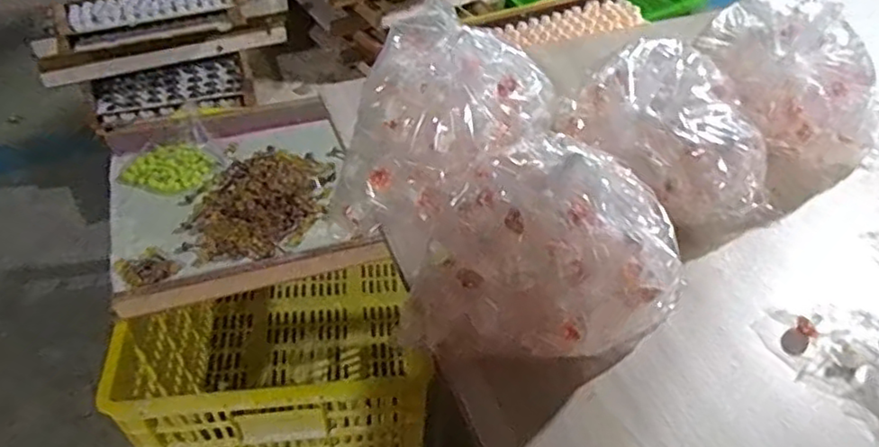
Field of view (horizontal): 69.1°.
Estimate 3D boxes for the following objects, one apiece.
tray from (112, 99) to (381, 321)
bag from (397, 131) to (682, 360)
[{"bbox_3d":[-0.356,-0.055,1.096,0.405,0.054,0.410,-17,51,-17],"label":"tray"},{"bbox_3d":[0.092,0.023,0.521,0.232,0.147,0.144,3,48,1],"label":"bag"}]

